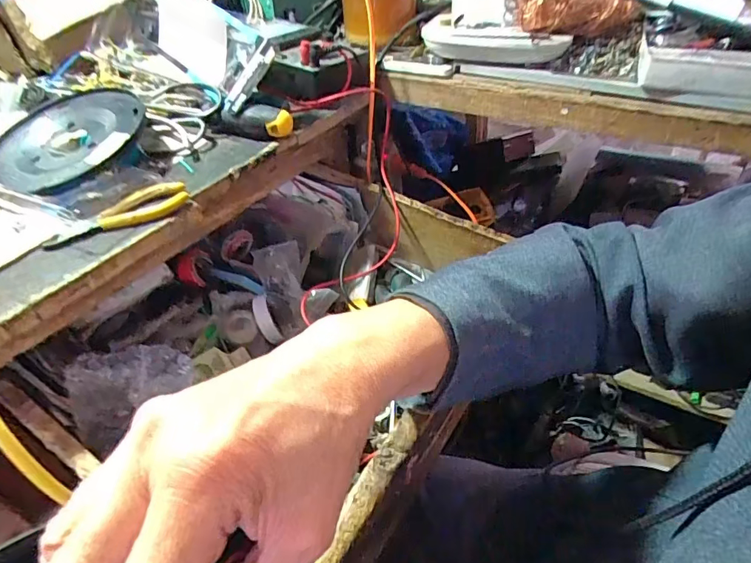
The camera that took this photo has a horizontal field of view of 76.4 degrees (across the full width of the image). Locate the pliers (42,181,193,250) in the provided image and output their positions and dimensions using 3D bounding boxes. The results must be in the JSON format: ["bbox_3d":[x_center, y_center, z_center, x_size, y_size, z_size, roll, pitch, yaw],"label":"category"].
[{"bbox_3d":[-0.199,-0.052,0.370,0.105,0.013,0.035,-25,45,-24],"label":"pliers"}]

